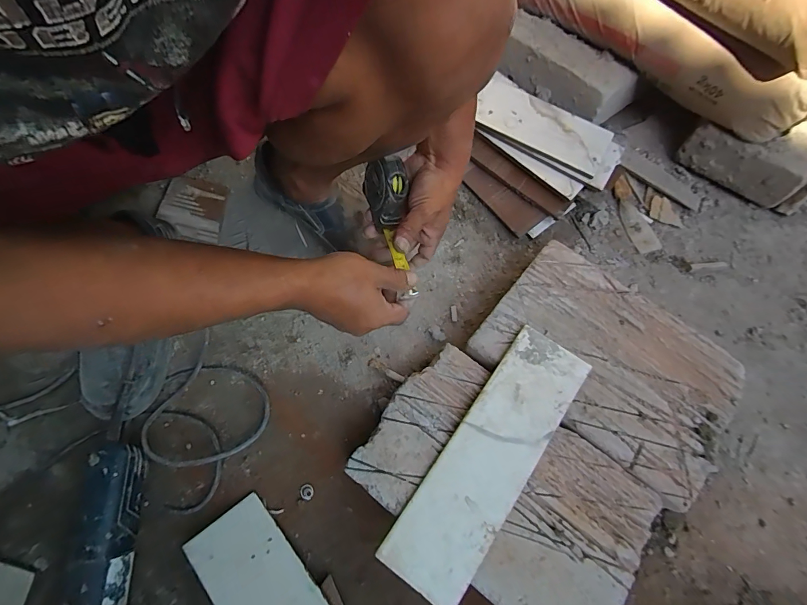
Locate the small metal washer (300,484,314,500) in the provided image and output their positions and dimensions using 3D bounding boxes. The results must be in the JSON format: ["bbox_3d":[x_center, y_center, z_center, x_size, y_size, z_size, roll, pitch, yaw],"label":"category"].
[{"bbox_3d":[-0.122,0.239,0.504,0.018,0.004,0.019,0,70,0],"label":"small metal washer"}]

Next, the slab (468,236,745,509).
[{"bbox_3d":[0.248,0.067,0.491,0.282,0.020,0.193,39,74,13],"label":"slab"}]

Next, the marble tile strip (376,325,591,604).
[{"bbox_3d":[0.096,0.167,0.442,0.089,0.016,0.298,34,73,11],"label":"marble tile strip"}]

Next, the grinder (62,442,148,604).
[{"bbox_3d":[-0.329,0.305,0.430,0.086,0.086,0.280,6,69,4],"label":"grinder"}]

